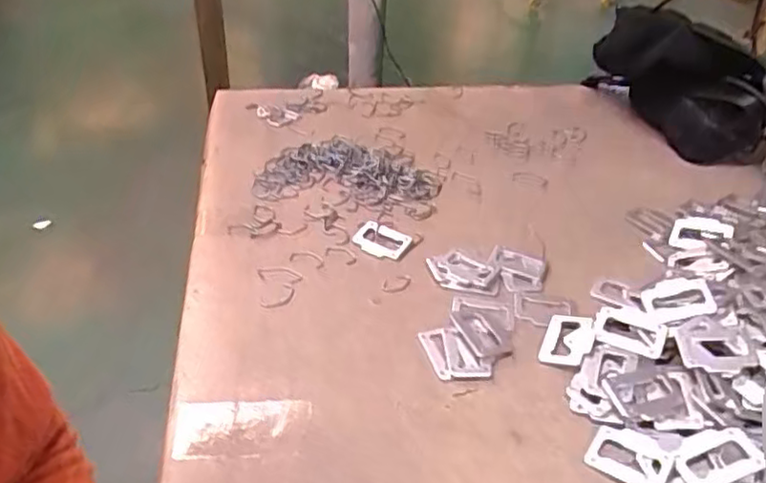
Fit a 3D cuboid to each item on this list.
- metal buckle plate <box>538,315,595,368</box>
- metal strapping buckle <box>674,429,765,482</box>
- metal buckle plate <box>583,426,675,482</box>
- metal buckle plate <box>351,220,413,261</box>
[{"bbox_3d":[0.147,0.078,0.518,0.037,0.004,0.050,8,45,26],"label":"metal buckle plate"},{"bbox_3d":[0.217,0.141,0.425,0.052,0.005,0.035,-23,33,-4],"label":"metal strapping buckle"},{"bbox_3d":[0.165,0.143,0.435,0.049,0.004,0.039,24,43,26],"label":"metal buckle plate"},{"bbox_3d":[-0.002,-0.001,0.614,0.050,0.007,0.032,20,41,21],"label":"metal buckle plate"}]

